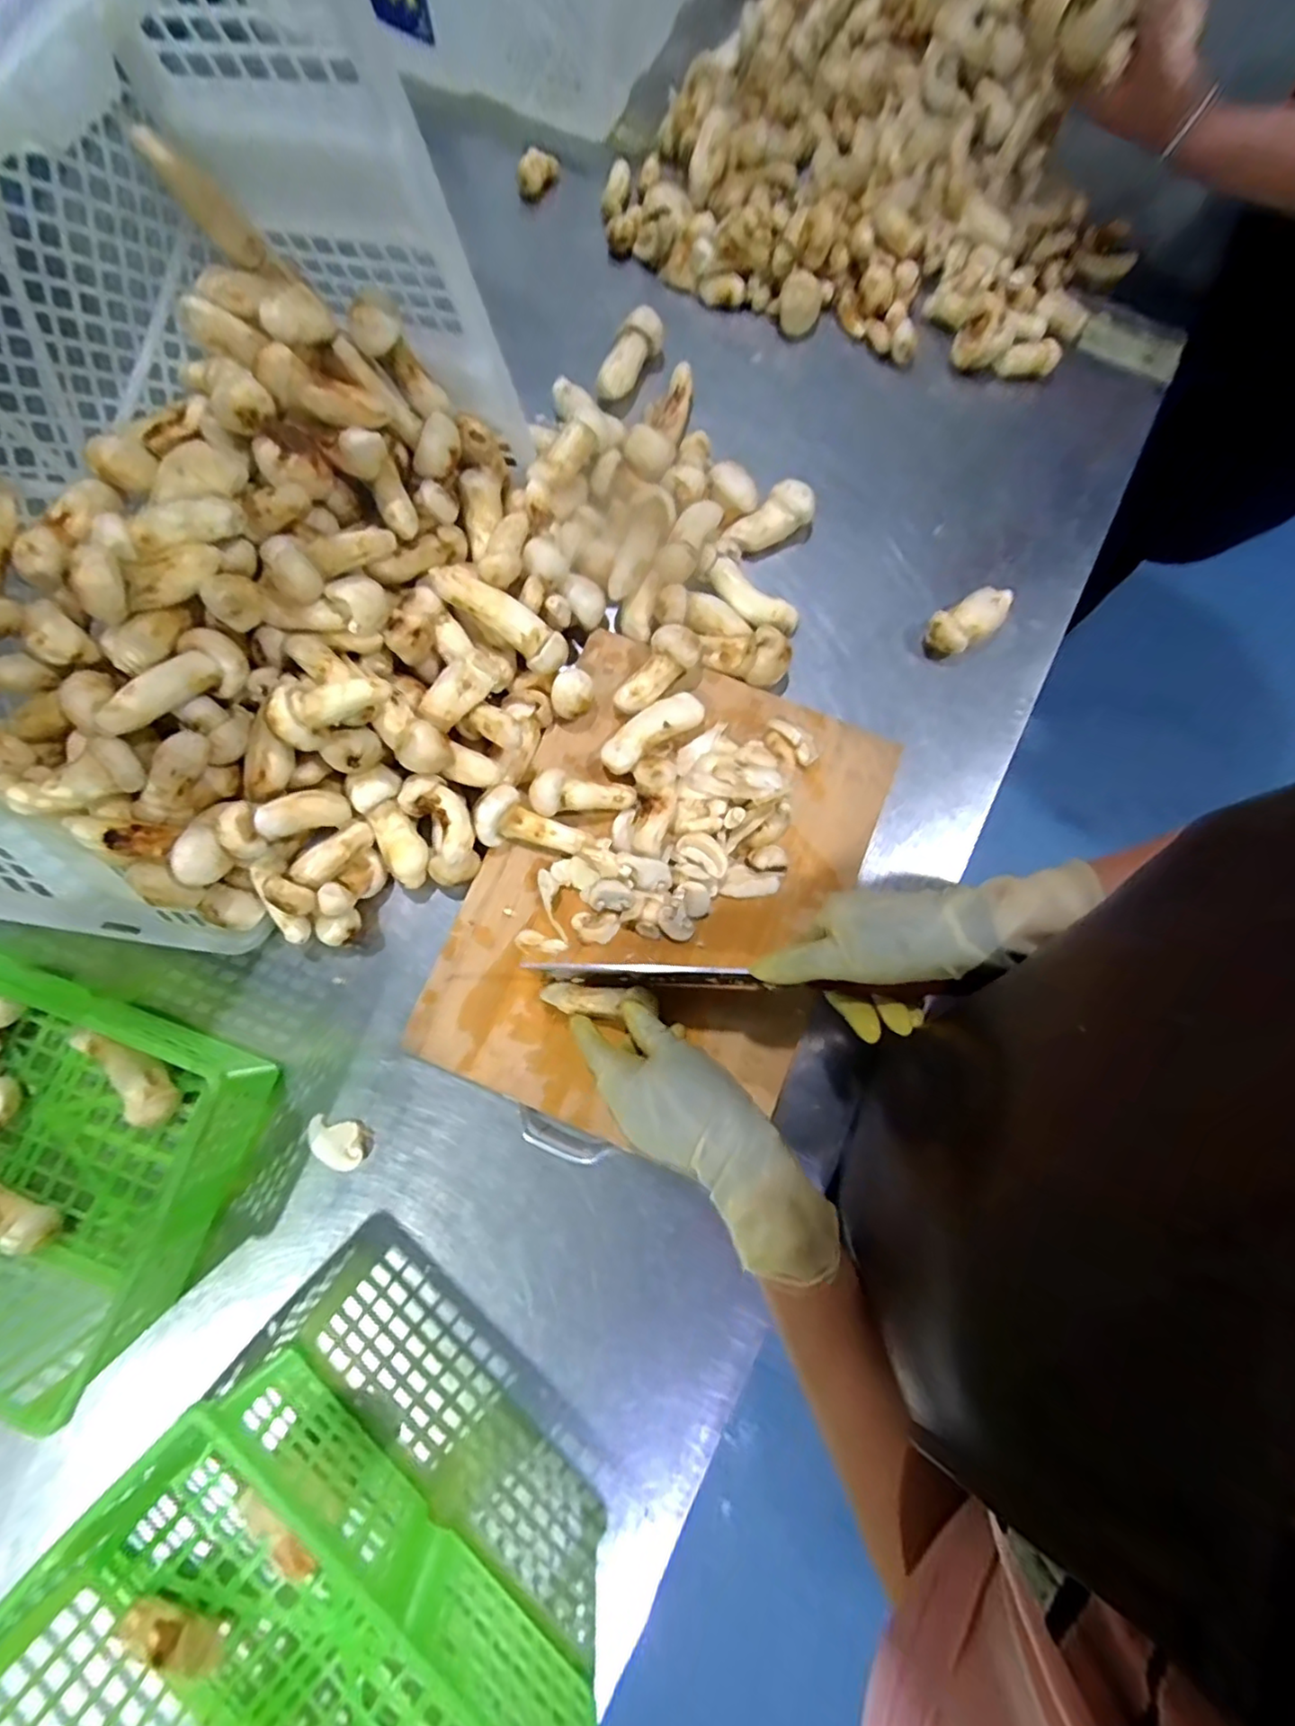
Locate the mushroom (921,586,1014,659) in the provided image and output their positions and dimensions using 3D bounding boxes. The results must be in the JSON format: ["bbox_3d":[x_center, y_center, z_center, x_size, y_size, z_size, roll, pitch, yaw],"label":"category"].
[{"bbox_3d":[0.273,-0.204,0.547,0.073,0.034,0.035,-31,81,-5],"label":"mushroom"}]

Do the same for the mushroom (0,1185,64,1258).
[{"bbox_3d":[-0.458,0.248,0.449,0.077,0.021,0.027,32,81,-5],"label":"mushroom"}]

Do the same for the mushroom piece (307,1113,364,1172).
[{"bbox_3d":[-0.235,0.211,0.478,0.047,0.006,0.033,12,80,3],"label":"mushroom piece"}]

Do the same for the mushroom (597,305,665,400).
[{"bbox_3d":[-0.015,-0.474,0.597,0.040,0.038,0.090,23,81,5],"label":"mushroom"}]

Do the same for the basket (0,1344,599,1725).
[{"bbox_3d":[-0.202,0.505,0.378,0.346,0.101,0.219,39,82,7],"label":"basket"}]

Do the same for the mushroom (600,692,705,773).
[{"bbox_3d":[0.004,-0.105,0.513,0.091,0.031,0.033,-38,81,-6],"label":"mushroom"}]

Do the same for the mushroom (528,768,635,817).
[{"bbox_3d":[-0.052,-0.055,0.499,0.079,0.032,0.035,2,78,-17],"label":"mushroom"}]

